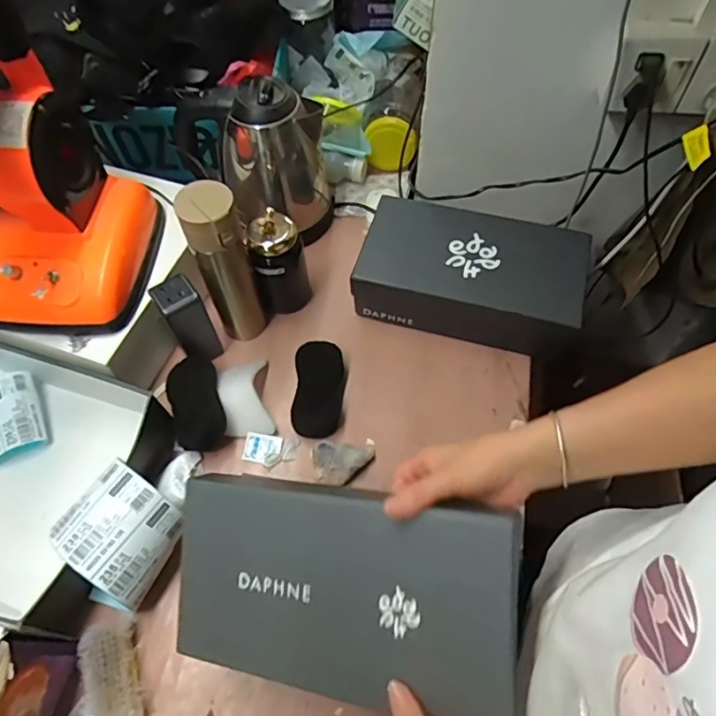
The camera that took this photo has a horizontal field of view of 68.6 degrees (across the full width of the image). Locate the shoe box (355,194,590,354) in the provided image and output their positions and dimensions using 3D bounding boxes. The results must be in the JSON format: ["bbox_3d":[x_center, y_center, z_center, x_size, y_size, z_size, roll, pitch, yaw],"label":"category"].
[{"bbox_3d":[0.154,-0.112,0.730,0.293,0.098,0.168,14,61,9],"label":"shoe box"}]

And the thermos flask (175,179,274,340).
[{"bbox_3d":[-0.161,-0.106,0.657,0.066,0.240,0.056,-22,62,-11],"label":"thermos flask"}]

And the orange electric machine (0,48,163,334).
[{"bbox_3d":[-0.353,-0.165,0.581,0.176,0.199,0.198,0,60,1],"label":"orange electric machine"}]

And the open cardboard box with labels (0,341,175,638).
[{"bbox_3d":[-0.421,0.132,0.616,0.318,0.096,0.269,16,62,9],"label":"open cardboard box with labels"}]

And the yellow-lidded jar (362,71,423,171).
[{"bbox_3d":[0.057,-0.415,0.880,0.089,0.091,0.185,5,60,3],"label":"yellow-lidded jar"}]

